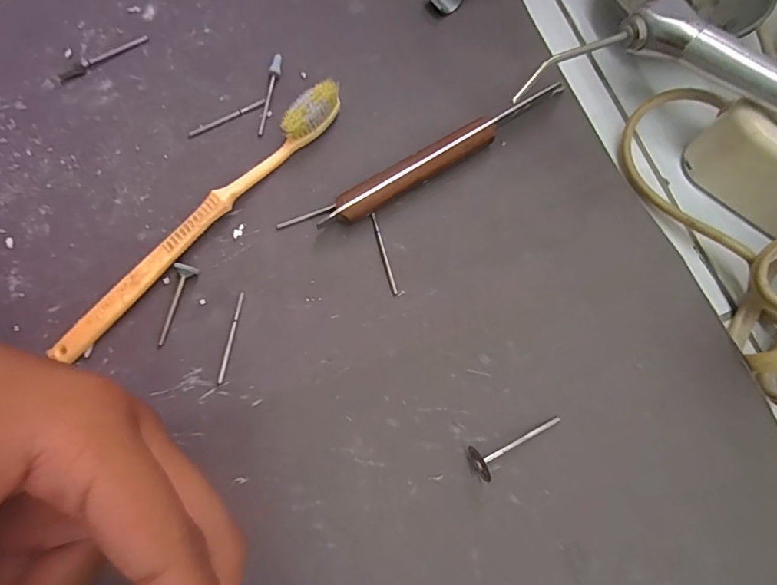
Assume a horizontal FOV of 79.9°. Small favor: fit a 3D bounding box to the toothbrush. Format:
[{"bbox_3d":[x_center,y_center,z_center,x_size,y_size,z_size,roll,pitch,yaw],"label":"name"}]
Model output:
[{"bbox_3d":[-0.089,-0.038,0.226,0.013,0.018,0.180,42,79,11],"label":"toothbrush"}]

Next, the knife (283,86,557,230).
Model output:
[{"bbox_3d":[0.023,-0.066,0.234,0.157,0.016,0.017,-28,76,-6],"label":"knife"}]

